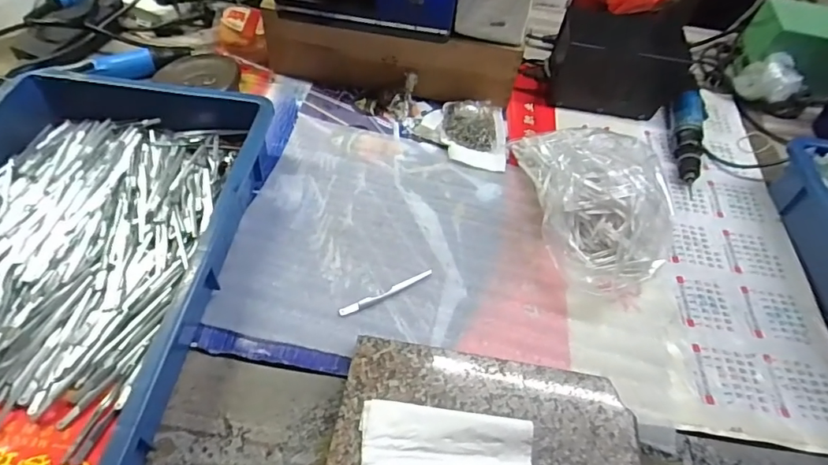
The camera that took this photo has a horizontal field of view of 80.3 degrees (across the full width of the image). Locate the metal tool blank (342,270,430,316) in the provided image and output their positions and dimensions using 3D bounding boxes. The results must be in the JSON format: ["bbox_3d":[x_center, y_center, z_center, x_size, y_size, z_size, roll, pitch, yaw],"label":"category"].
[{"bbox_3d":[-0.027,0.060,0.496,0.103,0.005,0.010,-23,59,-21],"label":"metal tool blank"}]

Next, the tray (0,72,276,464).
[{"bbox_3d":[-0.319,0.015,0.450,0.286,0.076,0.439,6,54,-1],"label":"tray"}]

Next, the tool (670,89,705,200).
[{"bbox_3d":[0.368,-0.126,0.653,0.043,0.039,0.174,14,54,4],"label":"tool"}]

